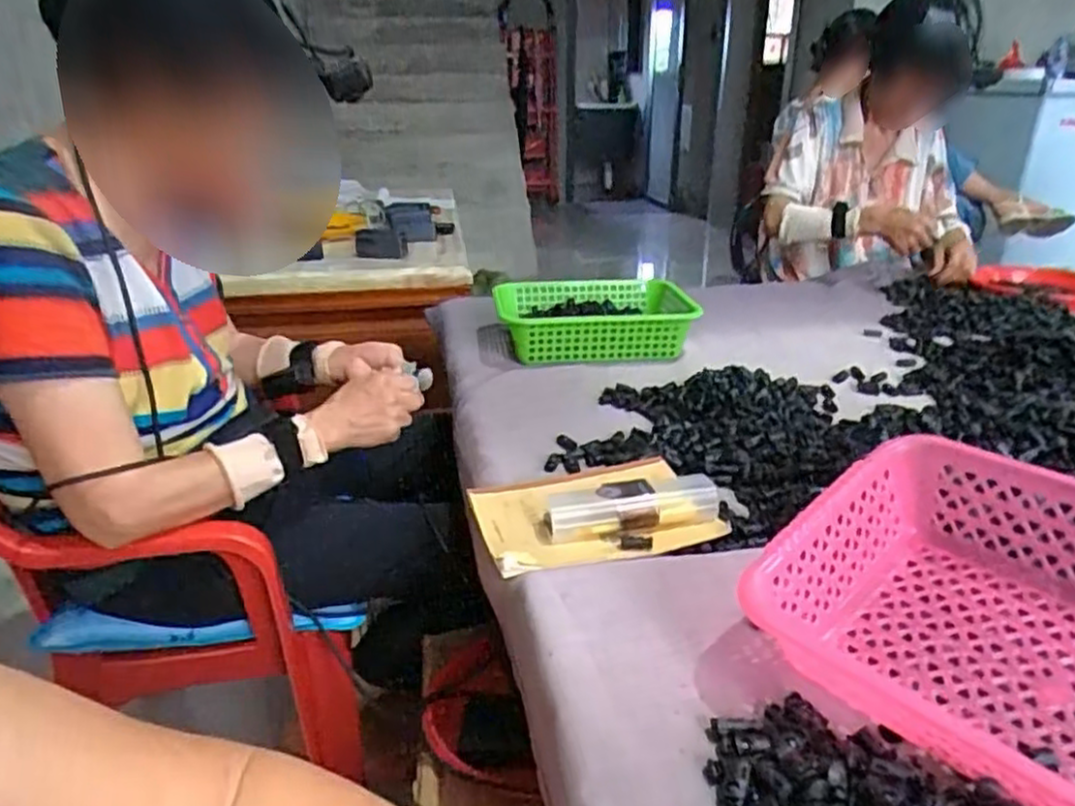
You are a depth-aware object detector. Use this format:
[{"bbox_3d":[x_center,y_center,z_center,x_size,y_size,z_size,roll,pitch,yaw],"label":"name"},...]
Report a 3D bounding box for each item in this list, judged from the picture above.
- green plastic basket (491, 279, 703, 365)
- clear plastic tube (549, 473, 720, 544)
[{"bbox_3d":[0.091,-0.132,1.132,0.294,0.067,0.200,-4,24,-7],"label":"green plastic basket"},{"bbox_3d":[0.087,0.096,0.661,0.157,0.038,0.039,-4,25,-9],"label":"clear plastic tube"}]

